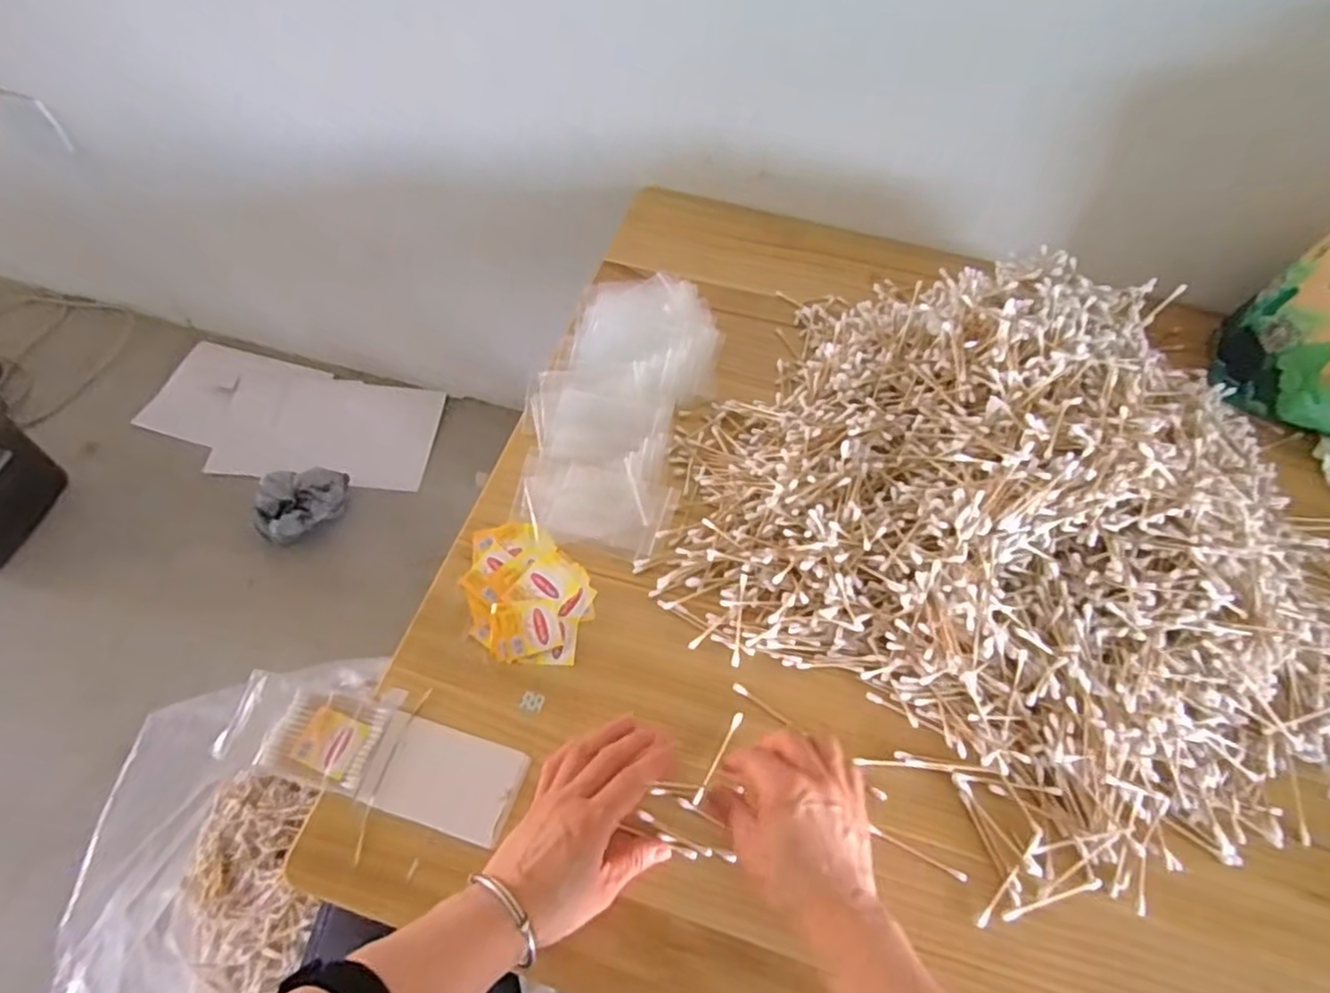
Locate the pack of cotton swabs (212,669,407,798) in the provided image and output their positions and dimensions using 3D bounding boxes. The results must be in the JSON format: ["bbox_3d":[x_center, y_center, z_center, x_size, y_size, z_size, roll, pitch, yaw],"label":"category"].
[{"bbox_3d":[-0.276,0.177,0.524,0.128,0.009,0.074,11,60,7],"label":"pack of cotton swabs"}]

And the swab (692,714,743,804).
[{"bbox_3d":[0.040,0.197,0.514,0.007,0.009,0.076,26,63,15],"label":"swab"}]

